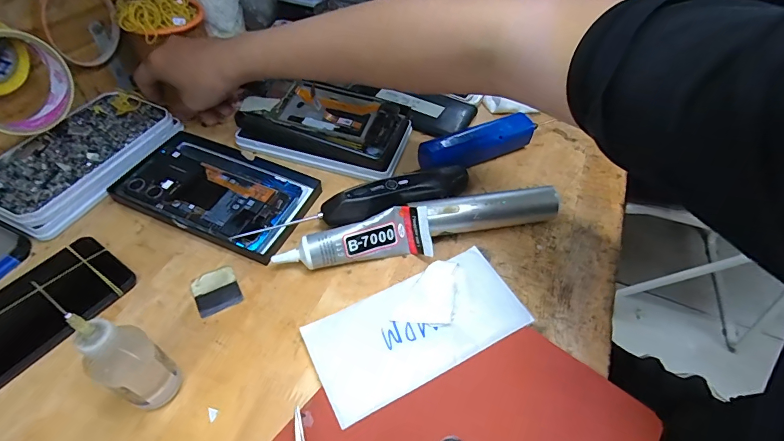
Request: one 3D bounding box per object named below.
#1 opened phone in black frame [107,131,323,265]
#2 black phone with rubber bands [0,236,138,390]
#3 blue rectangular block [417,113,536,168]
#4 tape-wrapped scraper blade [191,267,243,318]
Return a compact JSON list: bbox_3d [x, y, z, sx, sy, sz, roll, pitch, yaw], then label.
[{"bbox_3d":[-0.168,-0.030,0.402,0.172,0.021,0.109,18,51,13],"label":"opened phone in black frame"},{"bbox_3d":[-0.286,0.079,0.306,0.075,0.014,0.159,29,54,21],"label":"black phone with rubber bands"},{"bbox_3d":[0.093,-0.084,0.445,0.128,0.045,0.024,-12,51,-12],"label":"blue rectangular block"},{"bbox_3d":[-0.148,0.058,0.342,0.034,0.004,0.040,-22,54,-20],"label":"tape-wrapped scraper blade"}]

